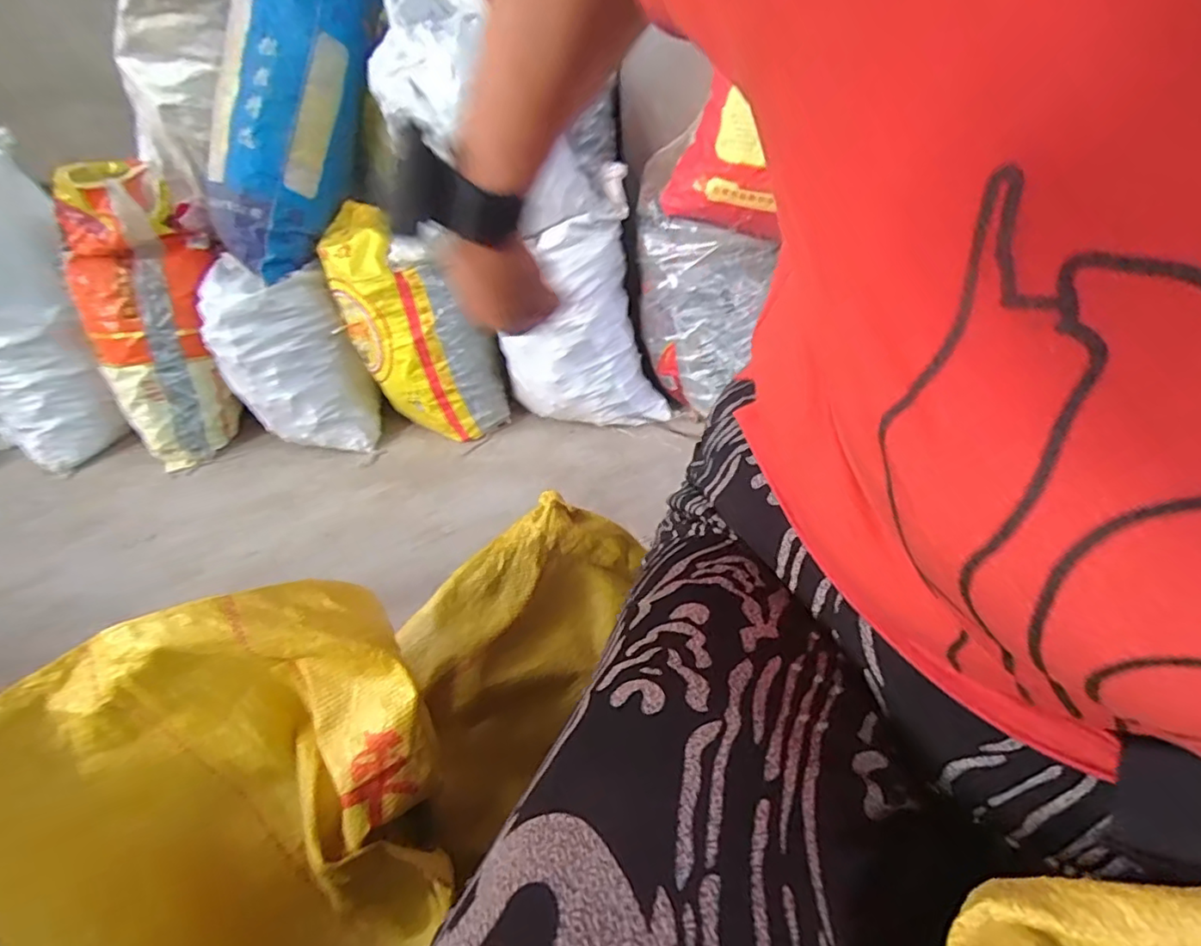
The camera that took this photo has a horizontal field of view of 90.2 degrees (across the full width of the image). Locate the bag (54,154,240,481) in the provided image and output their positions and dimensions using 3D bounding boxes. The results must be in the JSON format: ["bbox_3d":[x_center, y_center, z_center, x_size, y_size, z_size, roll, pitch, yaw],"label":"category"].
[{"bbox_3d":[-0.901,-0.305,1.232,0.258,0.556,0.311,-25,39,-28],"label":"bag"}]

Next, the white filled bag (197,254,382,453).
[{"bbox_3d":[-0.610,-0.217,1.176,0.272,0.340,0.127,-5,33,0],"label":"white filled bag"}]

